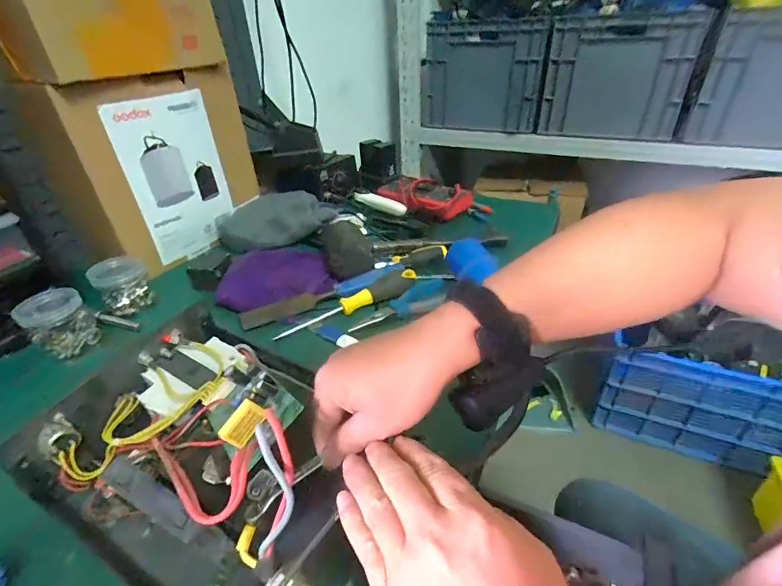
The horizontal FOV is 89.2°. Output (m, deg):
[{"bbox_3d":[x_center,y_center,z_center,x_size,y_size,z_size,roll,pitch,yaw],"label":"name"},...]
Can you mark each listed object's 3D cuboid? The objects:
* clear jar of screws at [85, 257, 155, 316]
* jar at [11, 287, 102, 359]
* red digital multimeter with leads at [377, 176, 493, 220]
[{"bbox_3d":[-0.366,-0.015,0.542,0.062,0.062,0.071,-25,39,-30],"label":"clear jar of screws"},{"bbox_3d":[-0.394,0.036,0.473,0.049,0.063,0.060,16,38,27],"label":"jar"},{"bbox_3d":[0.073,-0.189,0.777,0.224,0.040,0.101,18,39,30],"label":"red digital multimeter with leads"}]

